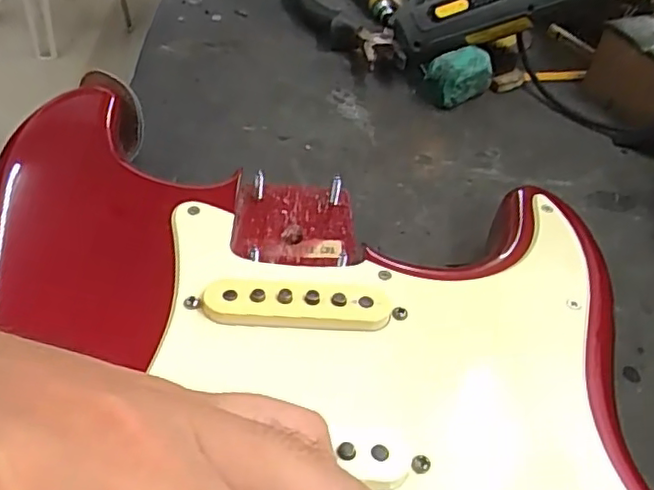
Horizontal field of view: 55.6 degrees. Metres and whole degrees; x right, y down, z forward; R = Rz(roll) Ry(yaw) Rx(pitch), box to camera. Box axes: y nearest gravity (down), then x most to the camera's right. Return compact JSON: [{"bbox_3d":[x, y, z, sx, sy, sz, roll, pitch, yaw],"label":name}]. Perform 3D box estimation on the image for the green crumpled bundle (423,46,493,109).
[{"bbox_3d":[0.092,-0.117,0.434,0.052,0.032,0.022,-30,55,-32],"label":"green crumpled bundle"}]

